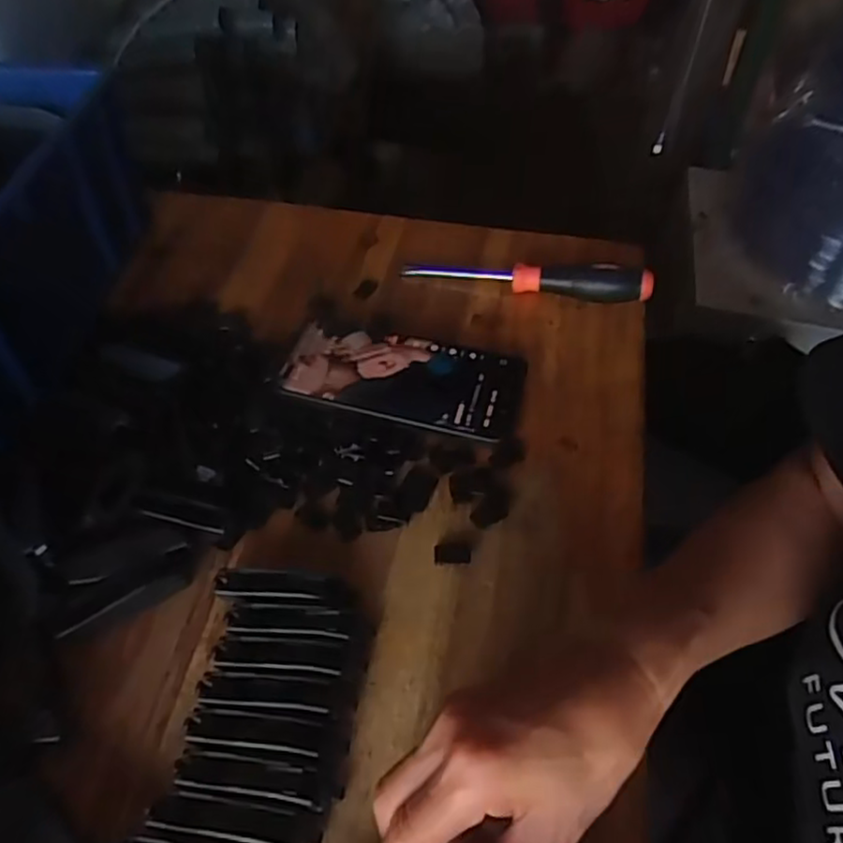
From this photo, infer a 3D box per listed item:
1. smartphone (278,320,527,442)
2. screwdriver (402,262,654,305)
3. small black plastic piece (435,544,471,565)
[{"bbox_3d":[-0.012,-0.029,0.473,0.160,0.015,0.075,10,51,9],"label":"smartphone"},{"bbox_3d":[0.081,-0.117,0.535,0.191,0.030,0.024,11,51,10],"label":"screwdriver"},{"bbox_3d":[0.018,0.076,0.395,0.021,0.004,0.012,0,50,0],"label":"small black plastic piece"}]

